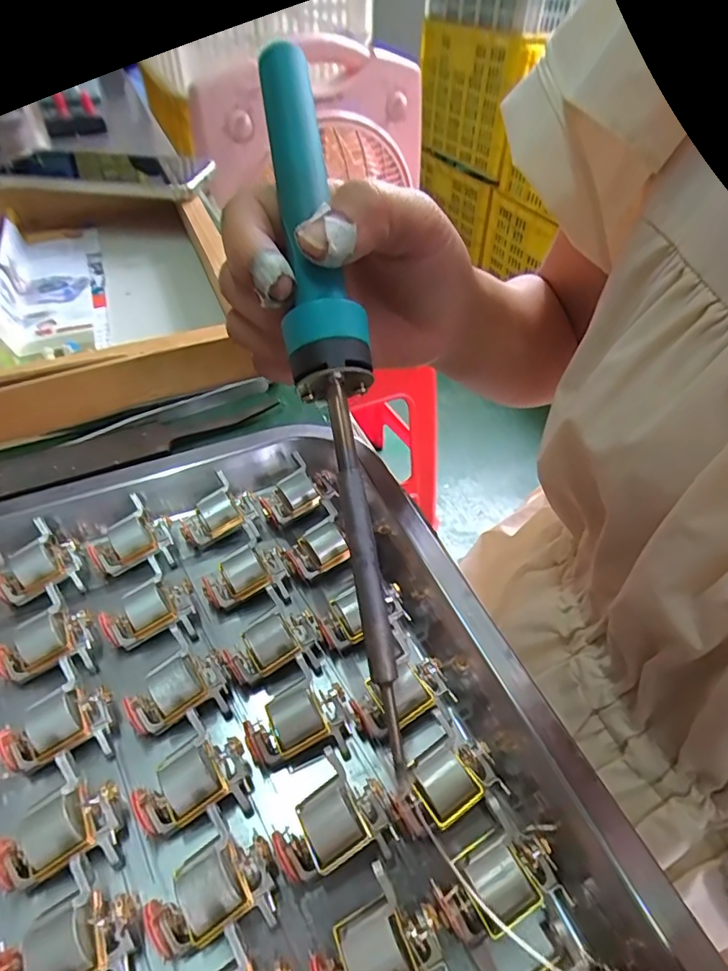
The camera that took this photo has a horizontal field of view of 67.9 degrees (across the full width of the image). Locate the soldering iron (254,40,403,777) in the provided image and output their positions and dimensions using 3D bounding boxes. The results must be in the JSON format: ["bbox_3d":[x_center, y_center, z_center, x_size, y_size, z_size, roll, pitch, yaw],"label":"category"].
[{"bbox_3d":[-0.011,-0.041,0.172,0.023,0.015,0.231,-9,80,-7],"label":"soldering iron"}]

